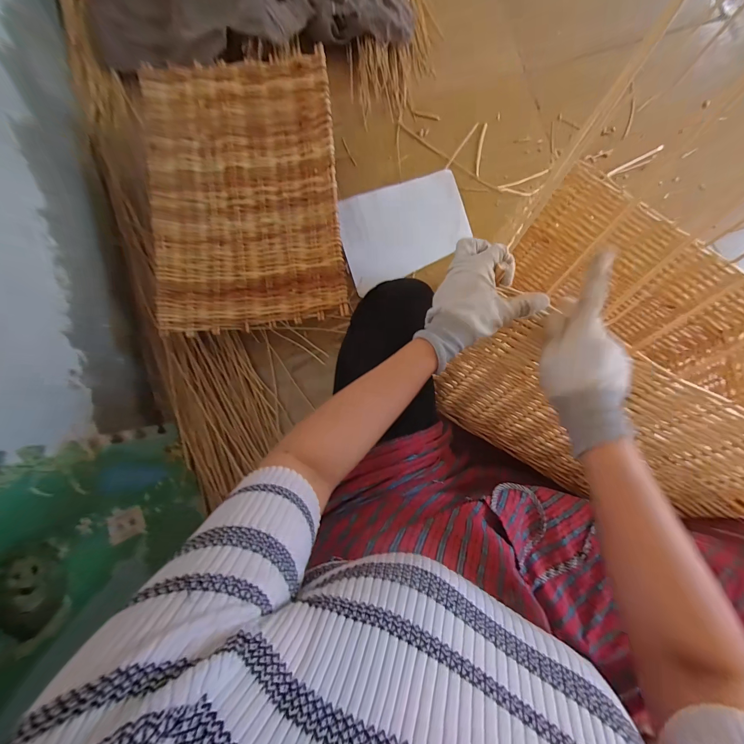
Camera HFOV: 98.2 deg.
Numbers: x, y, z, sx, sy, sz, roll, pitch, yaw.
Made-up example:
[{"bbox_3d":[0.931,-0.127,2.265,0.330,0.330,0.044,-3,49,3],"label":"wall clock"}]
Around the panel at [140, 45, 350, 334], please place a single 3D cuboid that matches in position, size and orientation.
[{"bbox_3d":[-0.279,-0.397,0.721,0.401,0.060,0.596,-5,86,1],"label":"panel"}]

